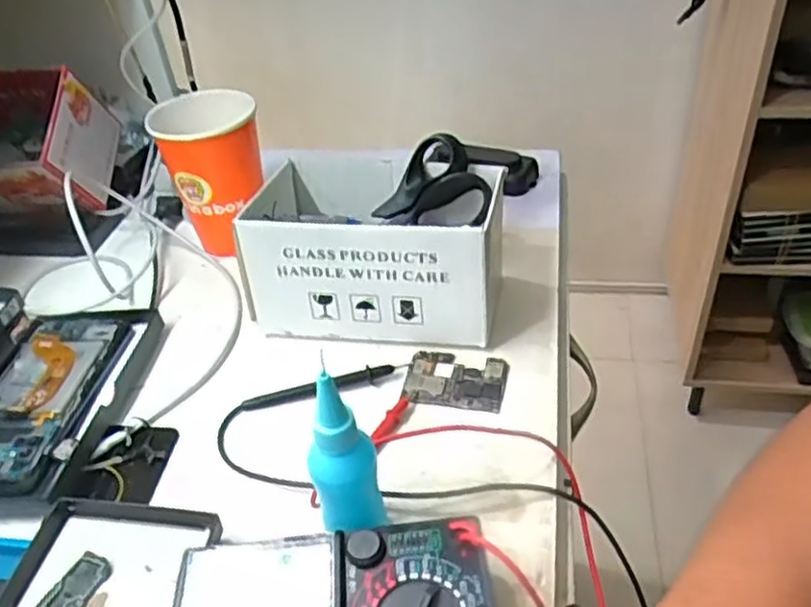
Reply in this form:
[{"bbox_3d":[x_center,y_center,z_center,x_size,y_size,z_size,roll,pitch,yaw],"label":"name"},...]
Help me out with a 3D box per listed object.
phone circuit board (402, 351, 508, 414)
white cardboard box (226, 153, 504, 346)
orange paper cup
[{"bbox_3d":[0.034,0.050,0.491,0.067,0.005,0.049,8,41,14],"label":"phone circuit board"},{"bbox_3d":[-0.021,-0.044,0.537,0.177,0.096,0.110,7,40,13],"label":"white cardboard box"},{"bbox_3d":[-0.161,-0.110,0.608,0.084,0.119,0.084,-9,39,-6],"label":"orange paper cup"}]

